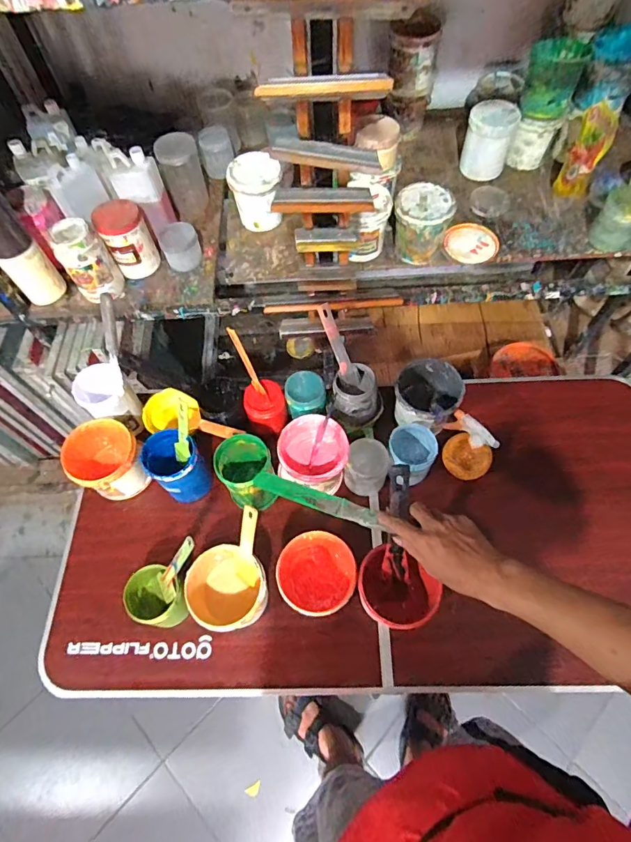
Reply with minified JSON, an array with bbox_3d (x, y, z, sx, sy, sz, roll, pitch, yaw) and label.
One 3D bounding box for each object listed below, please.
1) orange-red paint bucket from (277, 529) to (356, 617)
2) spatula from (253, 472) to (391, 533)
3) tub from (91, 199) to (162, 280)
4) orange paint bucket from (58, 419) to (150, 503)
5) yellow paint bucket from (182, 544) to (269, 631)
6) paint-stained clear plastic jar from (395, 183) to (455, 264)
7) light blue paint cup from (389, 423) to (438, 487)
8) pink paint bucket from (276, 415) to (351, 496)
[{"bbox_3d":[0.004,0.266,0.767,0.133,0.098,0.127,-1,63,2],"label":"orange-red paint bucket"},{"bbox_3d":[-0.004,0.119,0.693,0.235,0.013,0.032,14,63,33],"label":"spatula"},{"bbox_3d":[-0.427,-0.411,1.030,0.105,0.148,0.106,-25,65,-9],"label":"tub"},{"bbox_3d":[-0.395,0.082,0.868,0.125,0.119,0.128,-40,68,-16],"label":"orange paint bucket"},{"bbox_3d":[-0.149,0.285,0.757,0.133,0.118,0.127,-1,63,2],"label":"yellow paint bucket"},{"bbox_3d":[0.241,-0.450,1.018,0.120,0.120,0.123,-1,63,2],"label":"paint-stained clear plastic jar"},{"bbox_3d":[0.186,0.058,0.868,0.091,0.073,0.090,22,66,13],"label":"light blue paint cup"},{"bbox_3d":[-0.006,0.070,0.859,0.128,0.121,0.131,-1,63,2],"label":"pink paint bucket"}]

